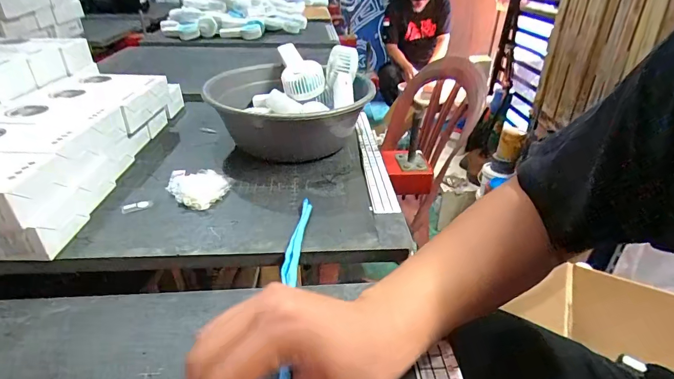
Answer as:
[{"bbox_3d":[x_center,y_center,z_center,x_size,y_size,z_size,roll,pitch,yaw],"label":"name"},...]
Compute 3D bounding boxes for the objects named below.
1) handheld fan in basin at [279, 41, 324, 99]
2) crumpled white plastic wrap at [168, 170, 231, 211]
[{"bbox_3d":[-0.059,-0.195,0.593,0.063,0.040,0.115,-9,54,-16],"label":"handheld fan in basin"},{"bbox_3d":[-0.174,-0.005,0.464,0.080,0.015,0.063,19,36,25],"label":"crumpled white plastic wrap"}]

